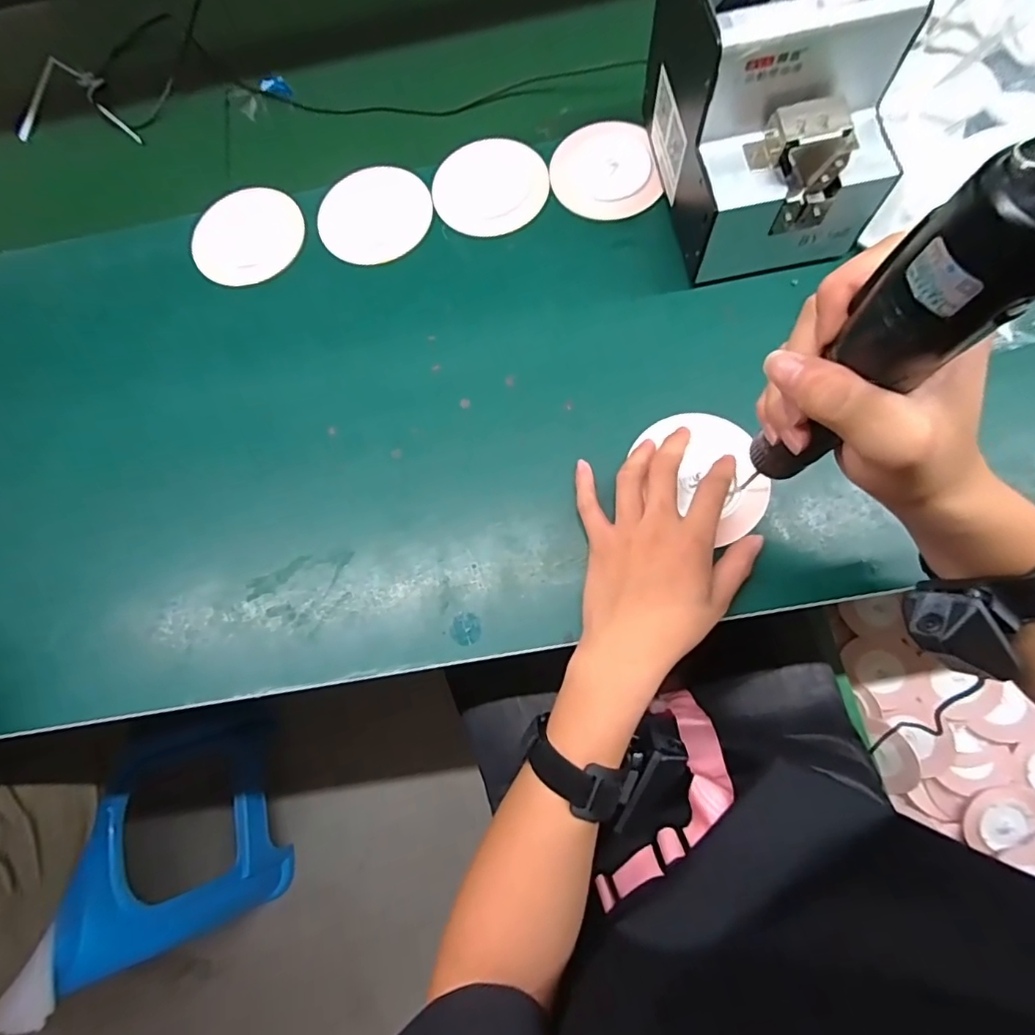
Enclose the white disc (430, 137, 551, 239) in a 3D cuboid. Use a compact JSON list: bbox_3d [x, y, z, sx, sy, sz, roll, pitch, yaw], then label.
[{"bbox_3d":[-0.024,-0.291,0.481,0.097,0.016,0.093,-26,75,-3],"label":"white disc"}]

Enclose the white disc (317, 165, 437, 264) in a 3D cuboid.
[{"bbox_3d":[-0.127,-0.270,0.485,0.098,0.004,0.100,-1,77,5],"label":"white disc"}]

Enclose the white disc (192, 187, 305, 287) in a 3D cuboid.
[{"bbox_3d":[-0.242,-0.252,0.492,0.099,0.012,0.099,21,78,9],"label":"white disc"}]

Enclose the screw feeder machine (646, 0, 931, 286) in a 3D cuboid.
[{"bbox_3d":[0.180,-0.290,0.393,0.125,0.153,0.177,-10,75,2],"label":"screw feeder machine"}]

